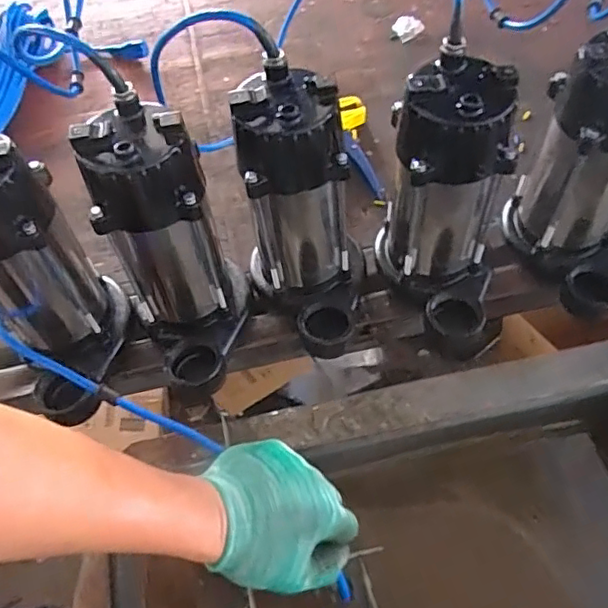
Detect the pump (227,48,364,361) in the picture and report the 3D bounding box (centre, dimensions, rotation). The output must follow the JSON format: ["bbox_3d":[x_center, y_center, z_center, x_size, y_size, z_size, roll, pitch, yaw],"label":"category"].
[{"bbox_3d":[-0.002,-0.068,0.527,0.108,0.228,0.152,-5,60,0],"label":"pump"}]

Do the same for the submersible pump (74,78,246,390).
[{"bbox_3d":[-0.115,-0.038,0.522,0.108,0.236,0.161,-22,61,-10],"label":"submersible pump"}]

